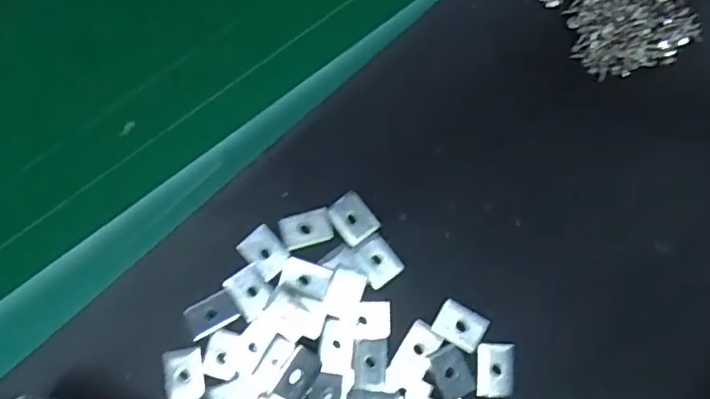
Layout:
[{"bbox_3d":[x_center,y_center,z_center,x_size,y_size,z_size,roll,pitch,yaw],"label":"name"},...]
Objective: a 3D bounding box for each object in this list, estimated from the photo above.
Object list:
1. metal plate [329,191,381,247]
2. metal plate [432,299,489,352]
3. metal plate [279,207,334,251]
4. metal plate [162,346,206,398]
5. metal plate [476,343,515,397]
[{"bbox_3d":[-0.001,0.011,0.330,0.022,0.007,0.028,-38,82,-7],"label":"metal plate"},{"bbox_3d":[0.060,0.071,0.317,0.027,0.004,0.022,31,81,6],"label":"metal plate"},{"bbox_3d":[-0.028,0.017,0.329,0.029,0.005,0.019,-16,80,-3],"label":"metal plate"},{"bbox_3d":[-0.096,0.098,0.314,0.023,0.004,0.029,-13,73,-2],"label":"metal plate"},{"bbox_3d":[0.079,0.095,0.313,0.021,0.004,0.029,2,79,0],"label":"metal plate"}]

